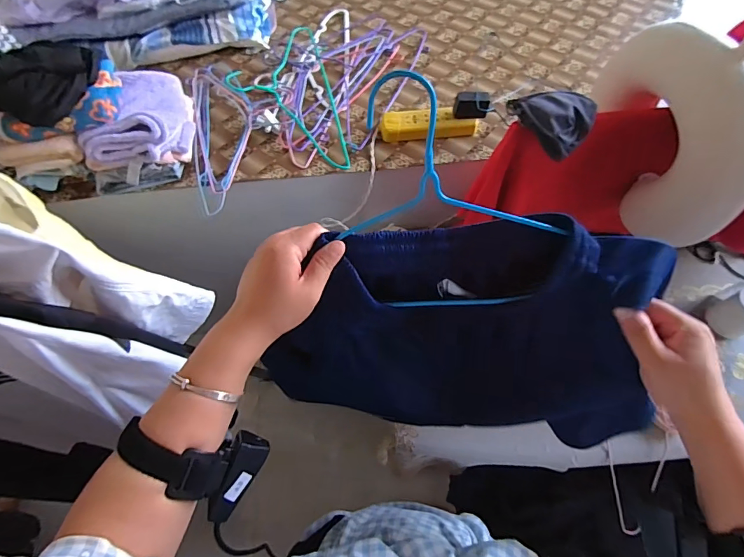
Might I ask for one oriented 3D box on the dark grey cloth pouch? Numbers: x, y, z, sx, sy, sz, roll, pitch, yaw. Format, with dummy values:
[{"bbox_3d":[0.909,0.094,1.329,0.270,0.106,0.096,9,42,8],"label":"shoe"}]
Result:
[{"bbox_3d":[0.265,-0.233,0.591,0.100,0.033,0.107,-30,65,-12],"label":"dark grey cloth pouch"}]

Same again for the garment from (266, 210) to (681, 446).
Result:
[{"bbox_3d":[0.080,0.065,0.441,0.348,0.257,0.140,7,63,7],"label":"garment"}]

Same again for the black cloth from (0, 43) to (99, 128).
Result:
[{"bbox_3d":[-0.589,-0.363,0.744,0.182,0.057,0.184,28,67,17],"label":"black cloth"}]

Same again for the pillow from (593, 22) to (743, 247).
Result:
[{"bbox_3d":[0.447,-0.225,0.634,0.085,0.251,0.315,-14,62,-4],"label":"pillow"}]

